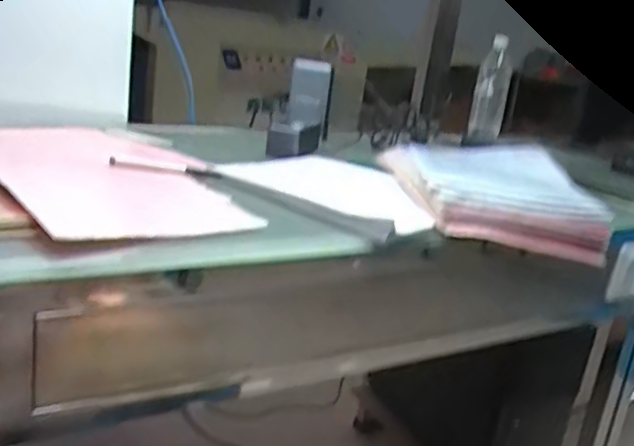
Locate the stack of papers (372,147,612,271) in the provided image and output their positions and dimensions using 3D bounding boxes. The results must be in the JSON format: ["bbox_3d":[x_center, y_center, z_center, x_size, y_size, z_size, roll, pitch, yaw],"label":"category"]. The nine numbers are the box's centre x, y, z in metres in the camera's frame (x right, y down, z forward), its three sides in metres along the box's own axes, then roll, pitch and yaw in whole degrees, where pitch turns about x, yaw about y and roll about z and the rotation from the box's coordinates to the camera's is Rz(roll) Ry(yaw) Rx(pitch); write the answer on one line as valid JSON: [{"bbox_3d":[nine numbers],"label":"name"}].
[{"bbox_3d":[0.228,-0.046,0.898,0.244,0.064,0.347,5,17,-6],"label":"stack of papers"}]

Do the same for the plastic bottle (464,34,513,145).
[{"bbox_3d":[0.379,-0.283,1.411,0.068,0.210,0.070,13,18,18],"label":"plastic bottle"}]

